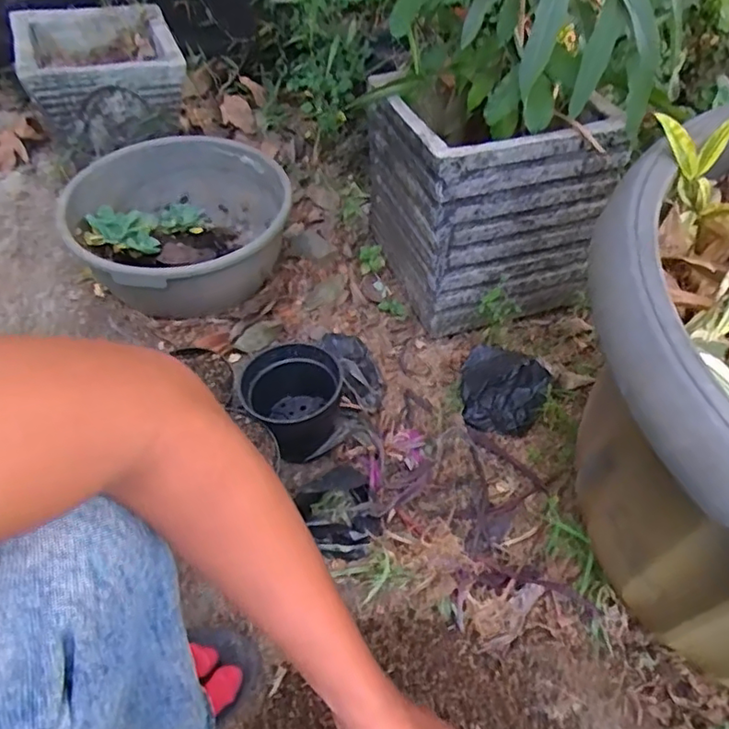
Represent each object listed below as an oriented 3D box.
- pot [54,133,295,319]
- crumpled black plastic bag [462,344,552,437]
[{"bbox_3d":[-0.320,-0.241,1.071,0.370,0.165,0.417,-20,54,-17],"label":"pot"},{"bbox_3d":[0.213,0.039,0.913,0.128,0.068,0.121,8,51,5],"label":"crumpled black plastic bag"}]

